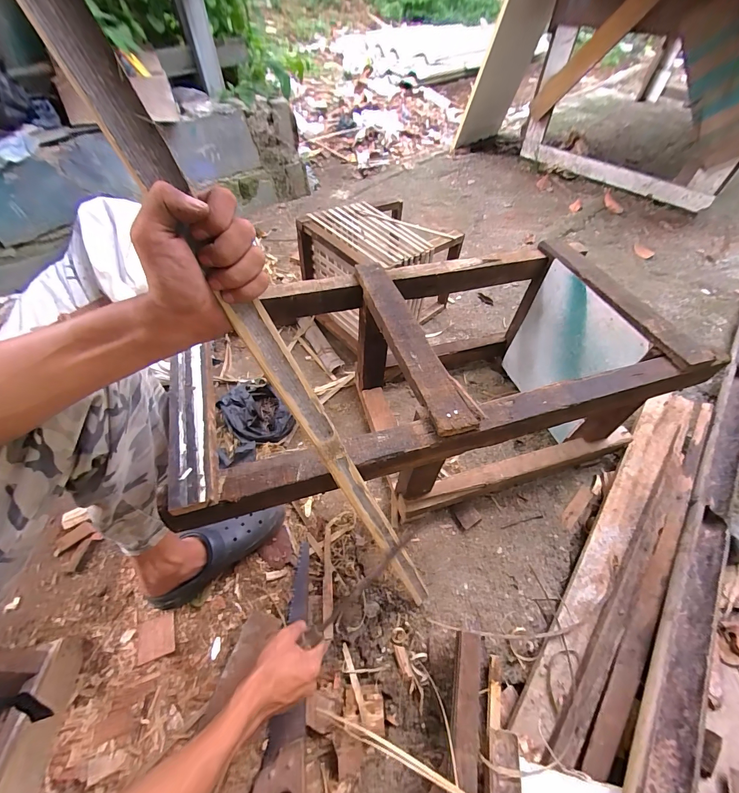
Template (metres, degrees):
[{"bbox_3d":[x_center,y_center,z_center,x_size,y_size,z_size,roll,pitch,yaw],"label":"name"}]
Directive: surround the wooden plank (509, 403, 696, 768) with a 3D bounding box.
[{"bbox_3d":[0.498,0.264,0.702,0.093,0.042,0.832,35,60,23],"label":"wooden plank"}]

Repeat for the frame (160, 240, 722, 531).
[{"bbox_3d":[0.106,-0.018,0.705,0.815,0.326,0.398,-14,54,-10],"label":"frame"}]

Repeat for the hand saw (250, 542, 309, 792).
[{"bbox_3d":[-0.143,0.465,0.569,0.092,0.032,0.422,-2,53,-2],"label":"hand saw"}]

